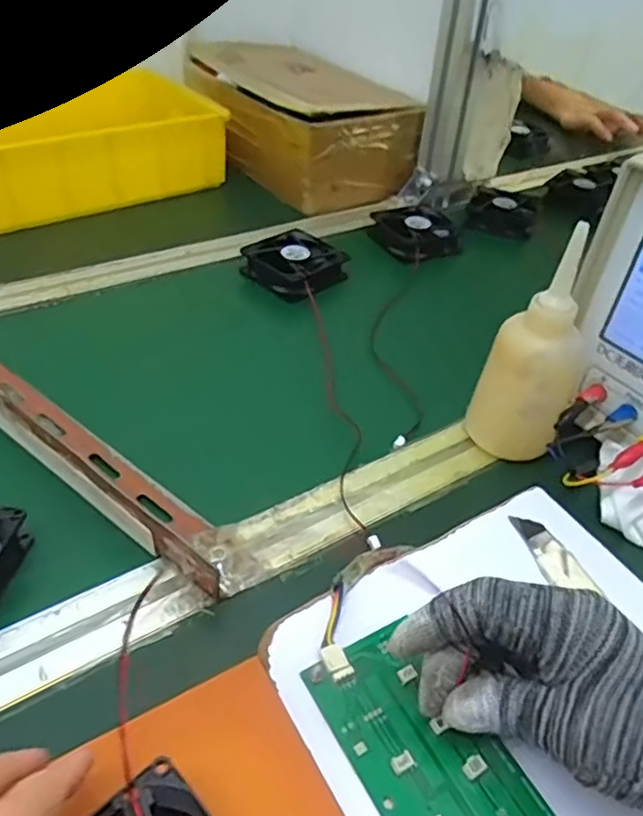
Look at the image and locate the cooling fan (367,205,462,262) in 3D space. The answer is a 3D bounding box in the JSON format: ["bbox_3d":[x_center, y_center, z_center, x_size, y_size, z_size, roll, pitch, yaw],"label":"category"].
[{"bbox_3d":[0.100,-0.196,0.708,0.078,0.025,0.091,-25,49,-30],"label":"cooling fan"}]

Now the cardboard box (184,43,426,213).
[{"bbox_3d":[-0.033,-0.366,0.807,0.184,0.098,0.279,-21,47,-27],"label":"cardboard box"}]

